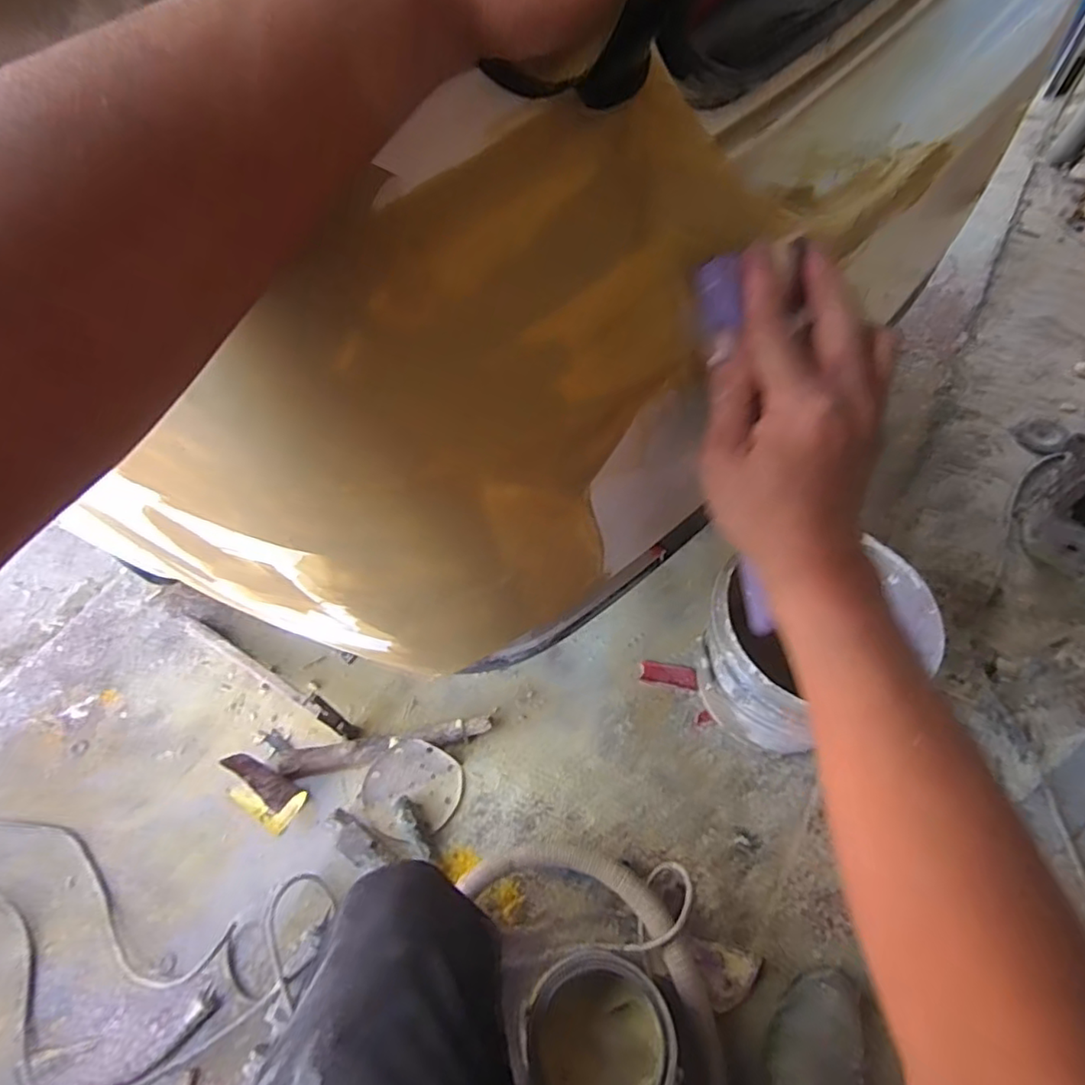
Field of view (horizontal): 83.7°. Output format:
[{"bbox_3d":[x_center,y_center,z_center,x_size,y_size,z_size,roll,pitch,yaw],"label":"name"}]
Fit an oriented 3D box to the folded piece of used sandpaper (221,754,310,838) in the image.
[{"bbox_3d":[-0.412,0.362,0.880,0.117,0.069,0.066,26,64,18],"label":"folded piece of used sandpaper"}]

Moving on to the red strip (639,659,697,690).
[{"bbox_3d":[0.203,0.212,0.968,0.087,0.011,0.037,6,59,7],"label":"red strip"}]

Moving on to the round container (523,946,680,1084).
[{"bbox_3d":[0.063,0.545,0.669,0.143,0.139,0.147,-2,59,3],"label":"round container"}]

